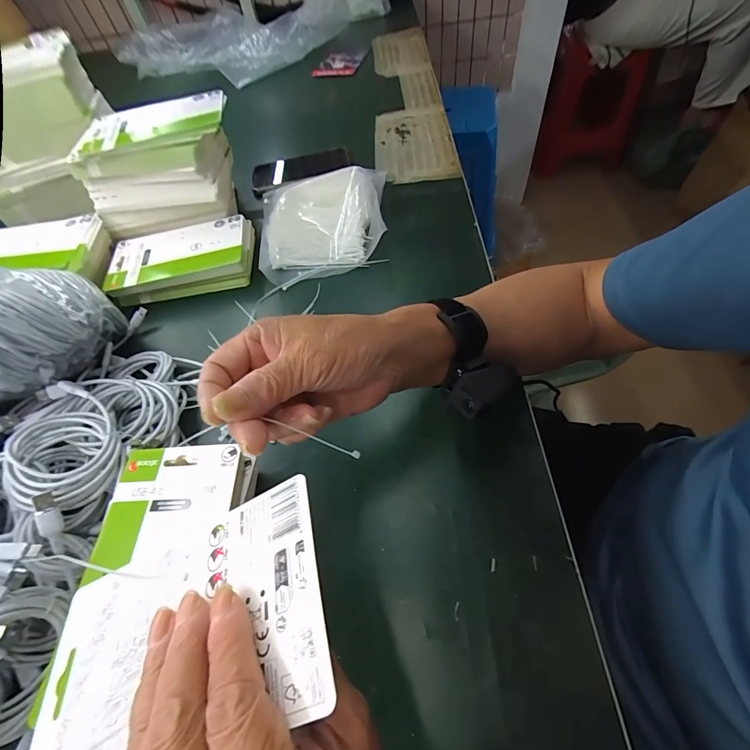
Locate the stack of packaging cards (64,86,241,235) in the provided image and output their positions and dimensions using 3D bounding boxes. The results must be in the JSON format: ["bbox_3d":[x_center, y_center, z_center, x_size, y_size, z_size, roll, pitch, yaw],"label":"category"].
[{"bbox_3d":[-0.294,-0.291,0.522,0.206,0.107,0.128,-10,56,1],"label":"stack of packaging cards"}]

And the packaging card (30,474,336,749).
[{"bbox_3d":[-0.102,0.129,0.188,0.176,0.004,0.098,-29,46,12],"label":"packaging card"}]

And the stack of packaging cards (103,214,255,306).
[{"bbox_3d":[-0.261,-0.156,0.511,0.186,0.040,0.104,-12,56,0],"label":"stack of packaging cards"}]

